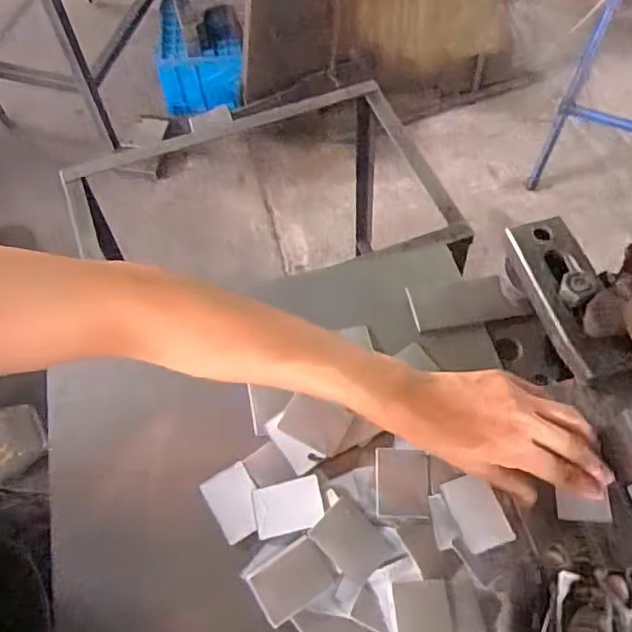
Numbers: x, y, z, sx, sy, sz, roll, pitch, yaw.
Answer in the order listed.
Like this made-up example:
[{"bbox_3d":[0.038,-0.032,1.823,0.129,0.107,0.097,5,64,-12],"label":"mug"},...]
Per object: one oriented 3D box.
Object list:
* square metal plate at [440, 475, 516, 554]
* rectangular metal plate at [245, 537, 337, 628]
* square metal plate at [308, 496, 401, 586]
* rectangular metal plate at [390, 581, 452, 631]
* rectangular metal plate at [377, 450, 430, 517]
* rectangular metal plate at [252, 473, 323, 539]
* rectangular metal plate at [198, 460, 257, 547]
[{"bbox_3d":[0.108,0.132,0.405,0.031,0.004,0.047,-20,62,-8],"label":"square metal plate"},{"bbox_3d":[-0.015,0.172,0.395,0.051,0.004,0.036,-33,70,-9],"label":"rectangular metal plate"},{"bbox_3d":[0.024,0.148,0.399,0.036,0.005,0.048,-45,69,-8],"label":"square metal plate"},{"bbox_3d":[0.067,0.191,0.375,0.035,0.004,0.049,-4,61,0],"label":"rectangular metal plate"},{"bbox_3d":[0.059,0.115,0.417,0.035,0.005,0.047,1,61,3],"label":"rectangular metal plate"},{"bbox_3d":[-0.019,0.131,0.414,0.046,0.006,0.033,-11,61,-3],"label":"rectangular metal plate"},{"bbox_3d":[-0.056,0.129,0.420,0.035,0.005,0.046,-30,64,-13],"label":"rectangular metal plate"}]

